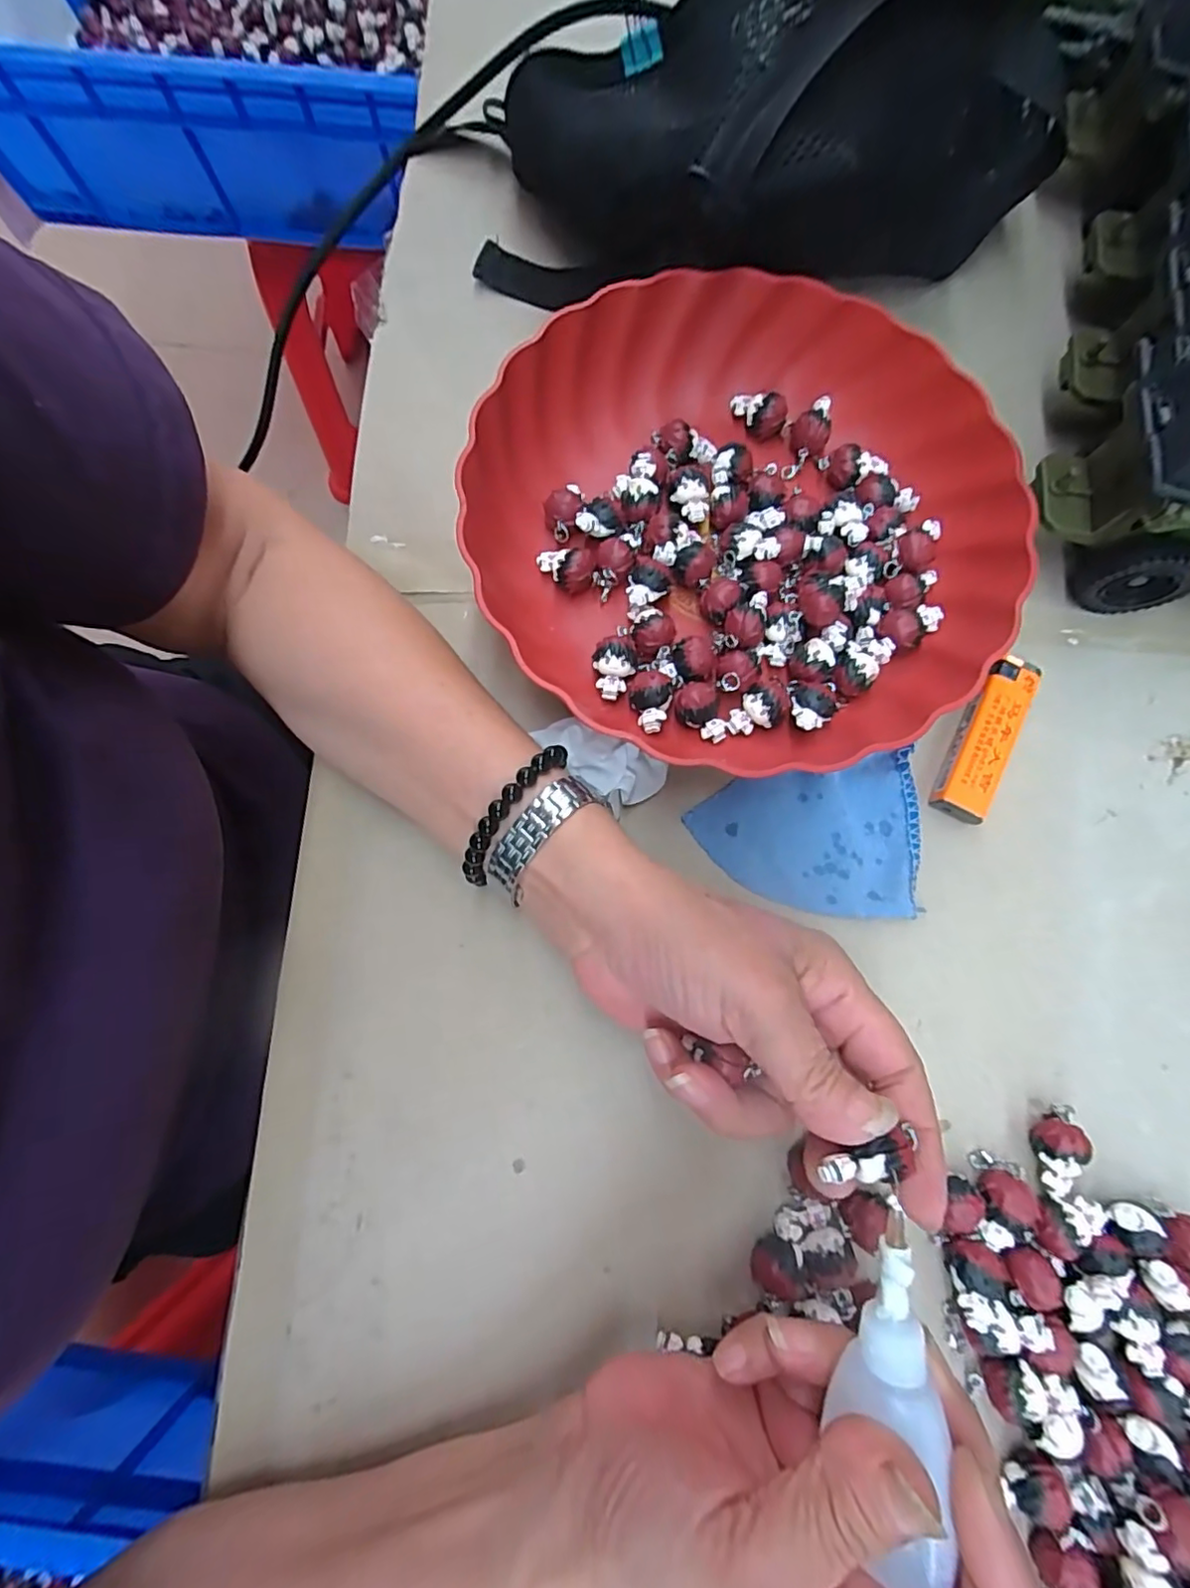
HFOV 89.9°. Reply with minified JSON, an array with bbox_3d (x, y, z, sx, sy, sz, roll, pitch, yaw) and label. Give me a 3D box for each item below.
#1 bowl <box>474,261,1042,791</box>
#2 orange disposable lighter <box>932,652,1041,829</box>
[{"bbox_3d":[0.068,-0.128,0.278,0.234,0.052,0.240,0,79,-1],"label":"bowl"},{"bbox_3d":[0.182,-0.027,0.280,0.025,0.014,0.079,24,80,3],"label":"orange disposable lighter"}]

